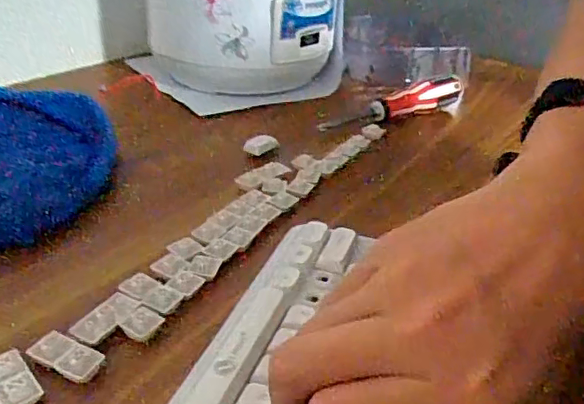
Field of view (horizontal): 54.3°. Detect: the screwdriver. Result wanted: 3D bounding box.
[{"bbox_3d":[0.104,-0.099,0.568,0.166,0.028,0.024,-15,35,-28],"label":"screwdriver"}]

